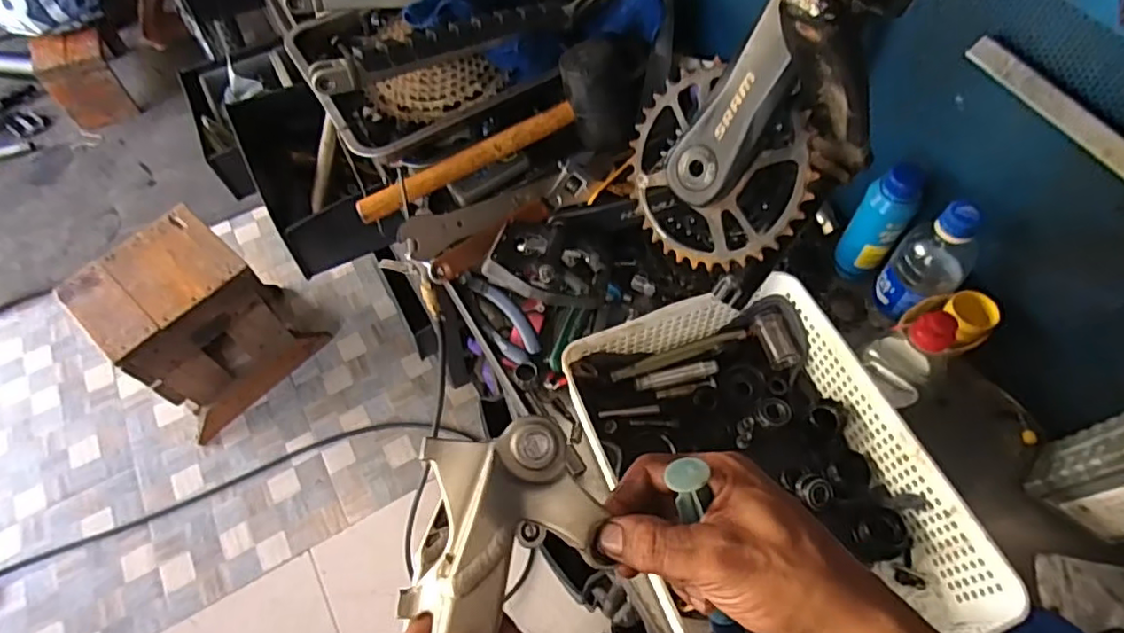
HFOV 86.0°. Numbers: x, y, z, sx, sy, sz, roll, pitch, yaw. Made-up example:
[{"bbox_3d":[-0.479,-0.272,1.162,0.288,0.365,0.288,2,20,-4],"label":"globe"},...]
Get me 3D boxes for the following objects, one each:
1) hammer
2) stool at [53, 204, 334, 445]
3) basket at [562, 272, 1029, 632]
[{"bbox_3d":[-0.068,-0.202,0.686,0.358,0.099,0.082,-25,65,-2],"label":"hammer"},{"bbox_3d":[-0.838,0.016,1.414,0.243,0.410,0.364,36,67,19],"label":"stool"},{"bbox_3d":[0.182,0.135,0.528,0.240,0.081,0.341,-24,63,-12],"label":"basket"}]

